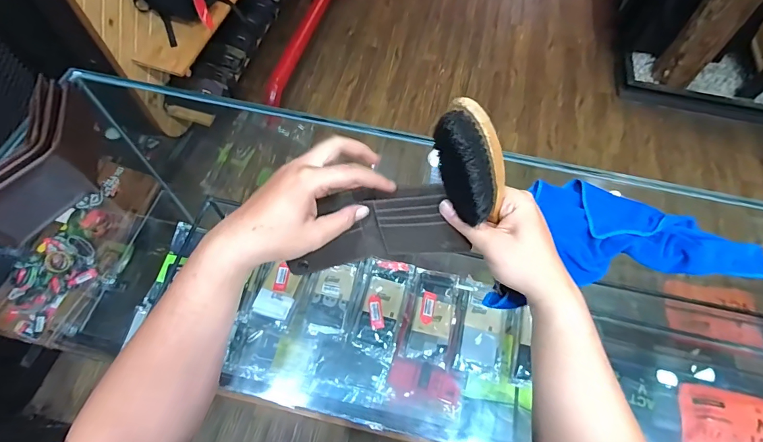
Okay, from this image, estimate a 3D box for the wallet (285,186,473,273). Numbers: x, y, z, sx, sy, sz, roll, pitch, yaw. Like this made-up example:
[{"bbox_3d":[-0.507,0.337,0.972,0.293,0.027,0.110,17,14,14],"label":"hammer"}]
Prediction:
[{"bbox_3d":[-0.010,0.012,0.451,0.196,0.091,0.039,-5,28,15],"label":"wallet"}]

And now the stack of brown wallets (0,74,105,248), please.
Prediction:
[{"bbox_3d":[-0.412,-0.066,0.489,0.068,0.099,0.205,10,62,3],"label":"stack of brown wallets"}]

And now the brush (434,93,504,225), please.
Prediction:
[{"bbox_3d":[0.080,-0.042,0.355,0.044,0.144,0.042,14,59,35],"label":"brush"}]

